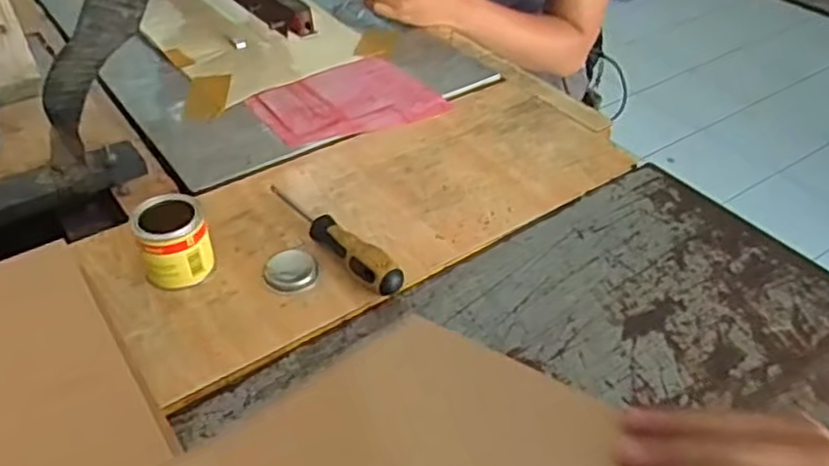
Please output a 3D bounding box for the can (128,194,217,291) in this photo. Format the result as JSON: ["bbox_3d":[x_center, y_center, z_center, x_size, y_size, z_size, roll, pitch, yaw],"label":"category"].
[{"bbox_3d":[-0.196,0.008,0.569,0.054,0.059,0.051,0,41,0],"label":"can"}]

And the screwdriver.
[{"bbox_3d":[-0.075,-0.002,0.603,0.028,0.030,0.181,-28,48,-28],"label":"screwdriver"}]

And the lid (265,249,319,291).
[{"bbox_3d":[-0.102,0.031,0.577,0.043,0.015,0.035,-12,42,-13],"label":"lid"}]

